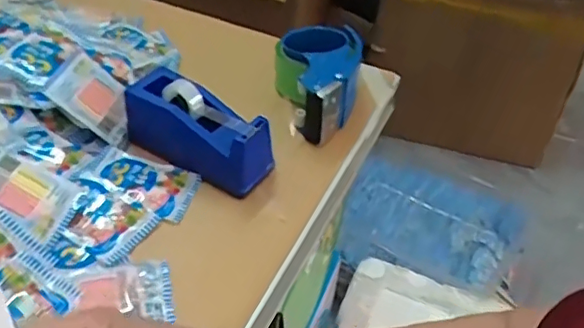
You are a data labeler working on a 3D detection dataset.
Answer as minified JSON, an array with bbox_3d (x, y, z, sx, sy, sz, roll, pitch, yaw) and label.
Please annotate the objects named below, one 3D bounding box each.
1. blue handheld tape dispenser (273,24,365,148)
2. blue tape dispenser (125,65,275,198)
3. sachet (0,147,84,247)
[{"bbox_3d":[0.029,-0.089,0.649,0.094,0.071,0.137,2,43,-3],"label":"blue handheld tape dispenser"},{"bbox_3d":[-0.092,-0.034,0.575,0.147,0.069,0.058,27,47,23],"label":"blue tape dispenser"},{"bbox_3d":[-0.240,0.022,0.506,0.095,0.014,0.064,30,50,-12],"label":"sachet"}]

